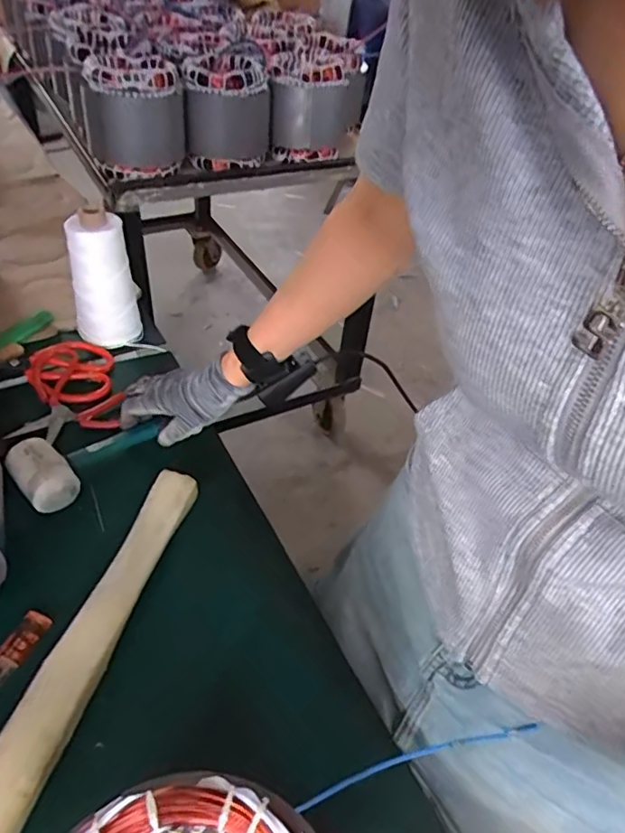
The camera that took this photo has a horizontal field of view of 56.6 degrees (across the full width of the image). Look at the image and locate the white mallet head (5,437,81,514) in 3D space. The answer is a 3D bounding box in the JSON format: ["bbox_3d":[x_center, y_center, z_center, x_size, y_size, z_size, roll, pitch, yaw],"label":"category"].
[{"bbox_3d":[-0.265,0.059,0.569,0.069,0.051,0.047,36,51,27],"label":"white mallet head"}]

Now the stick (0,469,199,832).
[{"bbox_3d":[-0.177,0.175,0.476,0.042,0.026,0.330,14,44,7],"label":"stick"}]

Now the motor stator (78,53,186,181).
[{"bbox_3d":[-0.302,-0.509,0.983,0.155,0.141,0.168,-10,46,-17],"label":"motor stator"}]

